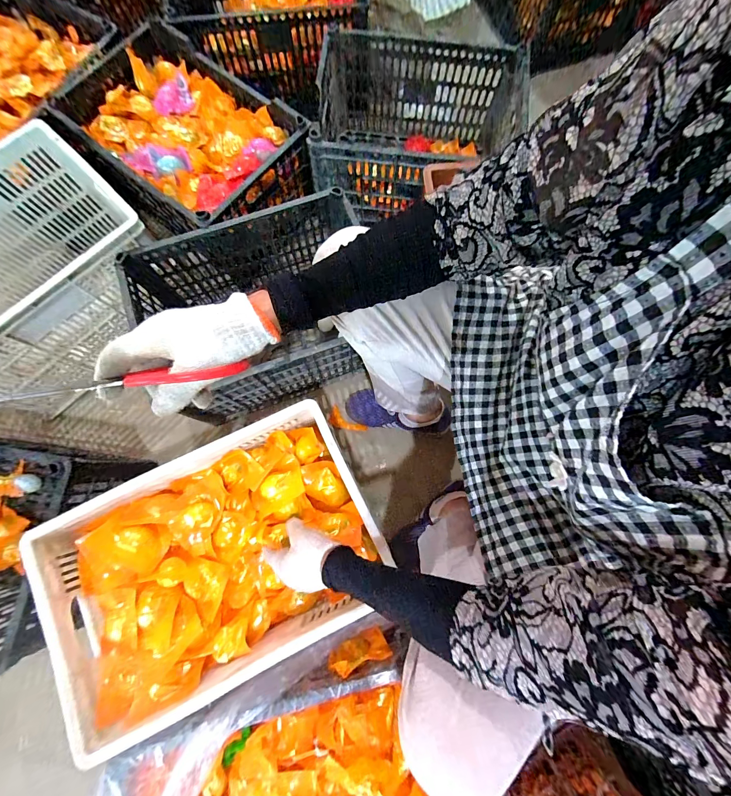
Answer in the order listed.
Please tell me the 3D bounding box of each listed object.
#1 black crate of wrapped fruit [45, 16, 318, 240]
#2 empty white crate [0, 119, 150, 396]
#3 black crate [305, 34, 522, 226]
[{"bbox_3d":[-0.387,-0.549,0.754,0.471,0.204,0.349,43,81,7],"label":"black crate of wrapped fruit"},{"bbox_3d":[-0.676,-0.238,0.679,0.470,0.239,0.308,-43,82,-8],"label":"empty white crate"},{"bbox_3d":[0.102,-0.590,0.776,0.426,0.208,0.341,9,79,1],"label":"black crate"}]

